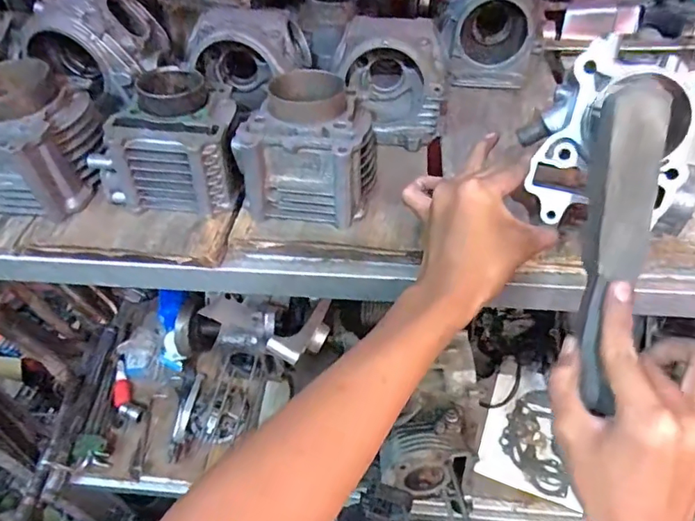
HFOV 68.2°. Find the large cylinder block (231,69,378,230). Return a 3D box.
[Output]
[{"bbox_3d":[-0.029,-0.098,0.447,0.101,0.081,0.115,9,48,9],"label":"large cylinder block"}]

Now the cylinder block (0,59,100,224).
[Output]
[{"bbox_3d":[-0.287,-0.106,0.450,0.128,0.089,0.100,6,48,7],"label":"cylinder block"}]

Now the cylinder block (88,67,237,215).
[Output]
[{"bbox_3d":[-0.150,-0.104,0.450,0.108,0.082,0.102,3,48,5],"label":"cylinder block"}]

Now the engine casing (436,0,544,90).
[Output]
[{"bbox_3d":[0.169,-0.276,0.612,0.120,0.099,0.093,10,49,11],"label":"engine casing"}]

